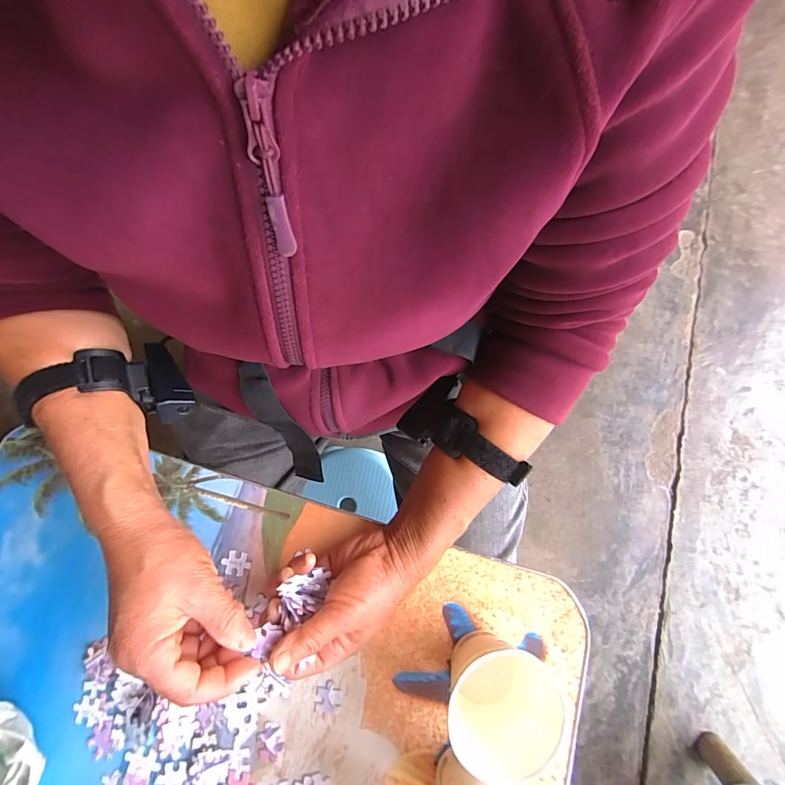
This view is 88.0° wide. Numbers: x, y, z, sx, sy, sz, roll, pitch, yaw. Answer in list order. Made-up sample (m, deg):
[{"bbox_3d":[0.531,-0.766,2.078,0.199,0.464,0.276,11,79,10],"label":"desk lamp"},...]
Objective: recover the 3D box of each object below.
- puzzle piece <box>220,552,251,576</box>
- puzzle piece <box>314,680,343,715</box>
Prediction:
[{"bbox_3d":[-0.143,0.156,0.371,0.026,0.004,0.020,3,74,2],"label":"puzzle piece"},{"bbox_3d":[-0.053,0.253,0.337,0.022,0.004,0.023,11,74,4],"label":"puzzle piece"}]

